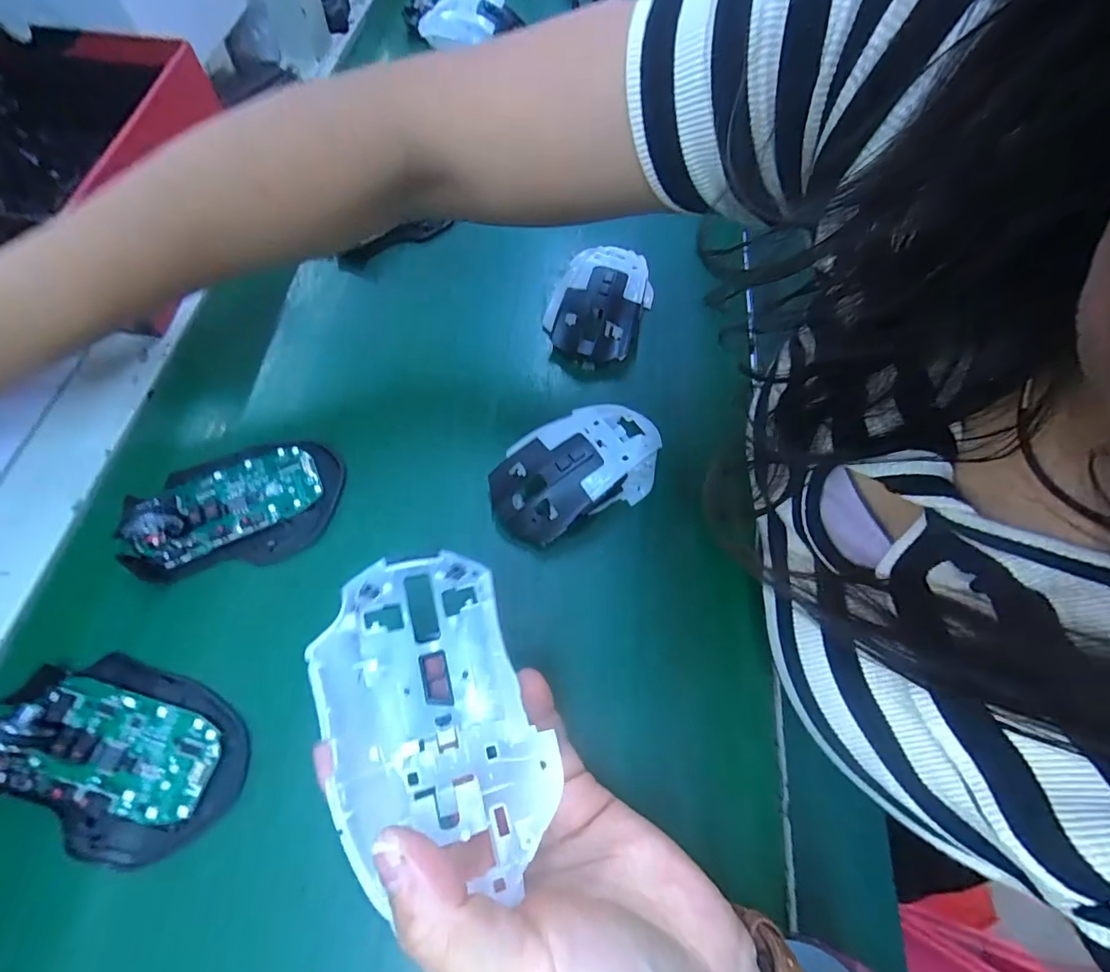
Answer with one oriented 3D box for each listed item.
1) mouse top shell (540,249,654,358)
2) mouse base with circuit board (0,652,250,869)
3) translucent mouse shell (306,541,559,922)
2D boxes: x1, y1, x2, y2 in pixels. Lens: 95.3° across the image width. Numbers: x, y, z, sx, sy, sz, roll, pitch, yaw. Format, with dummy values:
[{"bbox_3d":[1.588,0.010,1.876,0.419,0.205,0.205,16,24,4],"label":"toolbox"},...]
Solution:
[{"bbox_3d":[0.032,-0.133,0.364,0.066,0.038,0.092,23,63,8],"label":"mouse top shell"},{"bbox_3d":[-0.206,0.122,0.230,0.109,0.029,0.075,16,62,4],"label":"mouse base with circuit board"},{"bbox_3d":[-0.042,0.080,0.179,0.065,0.037,0.106,-20,65,-14],"label":"translucent mouse shell"}]

